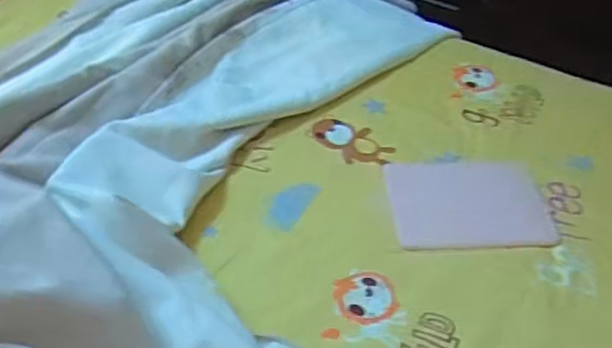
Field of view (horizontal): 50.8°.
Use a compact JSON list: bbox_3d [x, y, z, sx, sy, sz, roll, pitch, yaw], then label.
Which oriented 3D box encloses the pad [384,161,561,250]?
[{"bbox_3d":[0.251,0.042,0.991,0.238,0.006,0.181,1,44,-6],"label":"pad"}]

